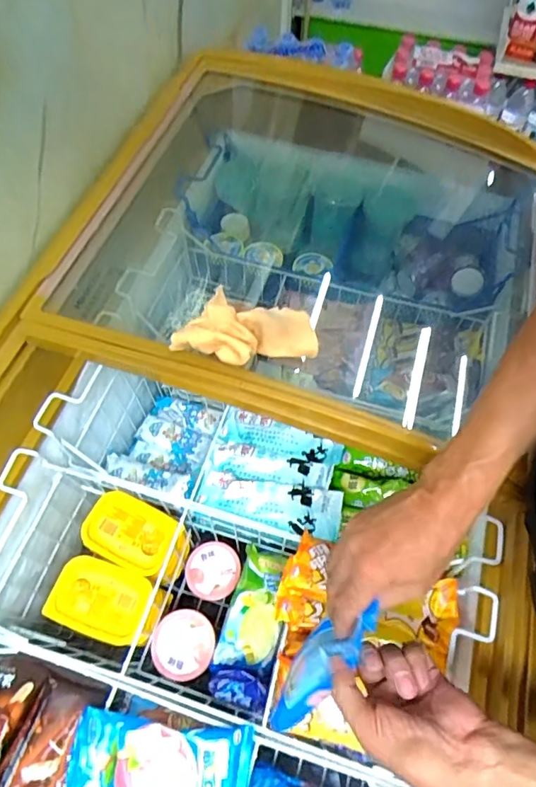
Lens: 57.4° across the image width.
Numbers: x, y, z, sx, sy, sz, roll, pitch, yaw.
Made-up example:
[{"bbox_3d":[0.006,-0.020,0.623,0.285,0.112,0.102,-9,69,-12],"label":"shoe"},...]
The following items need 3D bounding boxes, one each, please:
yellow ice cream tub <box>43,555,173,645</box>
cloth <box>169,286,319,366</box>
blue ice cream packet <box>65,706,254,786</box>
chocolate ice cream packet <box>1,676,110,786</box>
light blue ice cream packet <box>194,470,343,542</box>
[{"bbox_3d":[-0.211,0.274,0.641,0.131,0.064,0.088,17,63,8],"label":"yellow ice cream tub"},{"bbox_3d":[-0.026,-0.075,0.541,0.157,0.046,0.097,-2,61,-17],"label":"cloth"},{"bbox_3d":[-0.113,0.396,0.511,0.185,0.031,0.095,6,62,2],"label":"blue ice cream packet"},{"bbox_3d":[-0.253,0.419,0.537,0.086,0.038,0.184,15,62,7],"label":"chocolate ice cream packet"},{"bbox_3d":[0.001,0.145,0.652,0.190,0.017,0.064,8,62,4],"label":"light blue ice cream packet"}]

